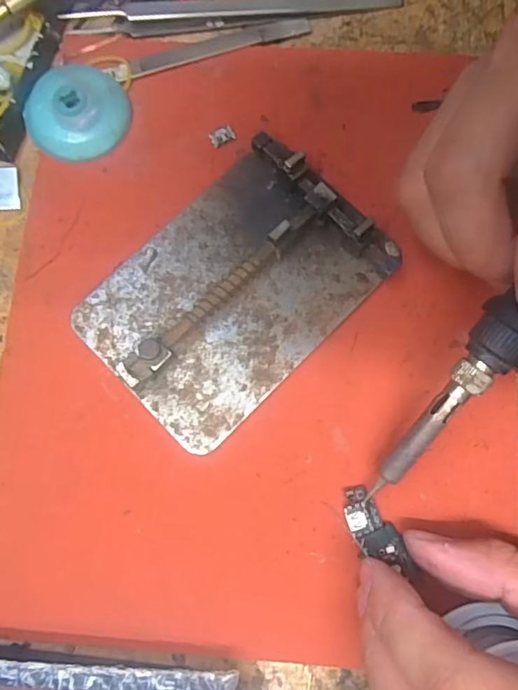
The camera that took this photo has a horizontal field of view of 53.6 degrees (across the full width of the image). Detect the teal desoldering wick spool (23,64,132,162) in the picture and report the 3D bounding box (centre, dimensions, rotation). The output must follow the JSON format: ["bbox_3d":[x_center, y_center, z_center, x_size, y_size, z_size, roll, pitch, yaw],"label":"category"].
[{"bbox_3d":[-0.078,-0.100,0.221,0.044,0.014,0.037,-37,81,-8],"label":"teal desoldering wick spool"}]

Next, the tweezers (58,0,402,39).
[{"bbox_3d":[-0.011,-0.157,0.236,0.155,0.010,0.014,-5,78,-2],"label":"tweezers"}]

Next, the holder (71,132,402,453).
[{"bbox_3d":[-0.010,-0.023,0.203,0.112,0.016,0.079,-43,82,-9],"label":"holder"}]

